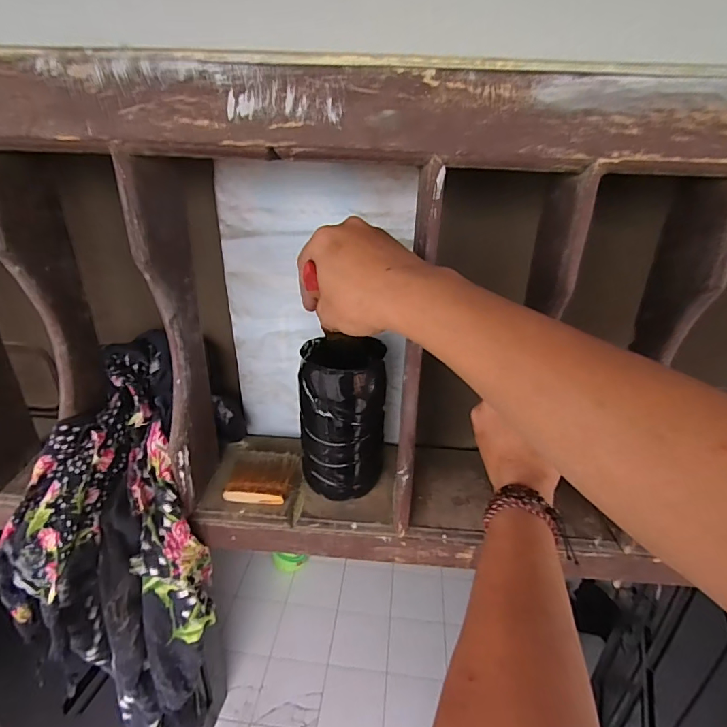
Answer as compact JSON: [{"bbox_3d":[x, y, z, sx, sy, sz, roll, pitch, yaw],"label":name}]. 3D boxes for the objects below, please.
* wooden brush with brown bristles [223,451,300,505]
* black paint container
[{"bbox_3d":[-0.106,0.118,0.463,0.067,0.020,0.057,3,27,3],"label":"wooden brush with brown bristles"},{"bbox_3d":[-0.018,0.059,0.440,0.087,0.146,0.076,1,27,-2],"label":"black paint container"}]

